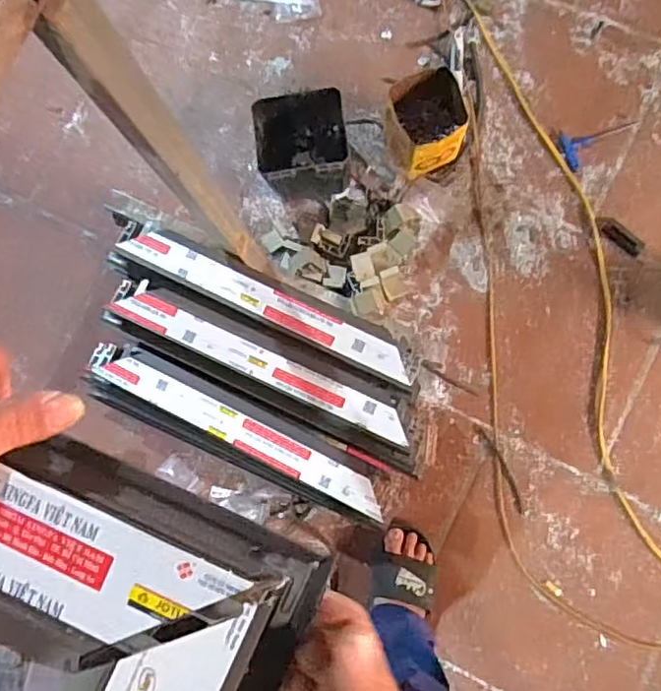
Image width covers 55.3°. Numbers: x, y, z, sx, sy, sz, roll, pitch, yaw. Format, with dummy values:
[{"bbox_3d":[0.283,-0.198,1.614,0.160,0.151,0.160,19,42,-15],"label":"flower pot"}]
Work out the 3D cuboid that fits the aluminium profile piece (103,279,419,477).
[{"bbox_3d":[-0.103,0.036,1.002,0.551,0.049,0.107,26,86,8],"label":"aluminium profile piece"}]

